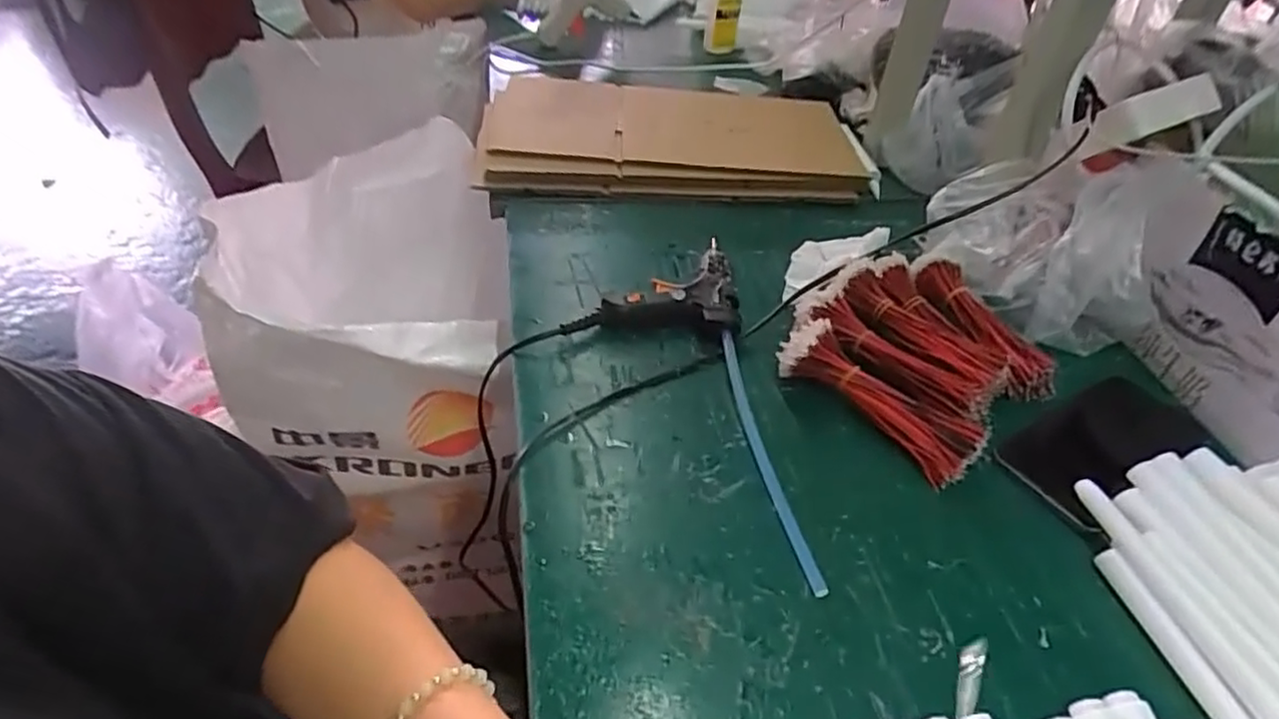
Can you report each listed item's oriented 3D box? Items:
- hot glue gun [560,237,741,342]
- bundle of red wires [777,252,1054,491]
[{"bbox_3d":[0.008,-0.051,0.532,0.145,0.033,0.109,-5,44,-11],"label":"hot glue gun"},{"bbox_3d":[0.206,-0.007,0.498,0.188,0.049,0.164,-27,51,-30],"label":"bundle of red wires"}]

